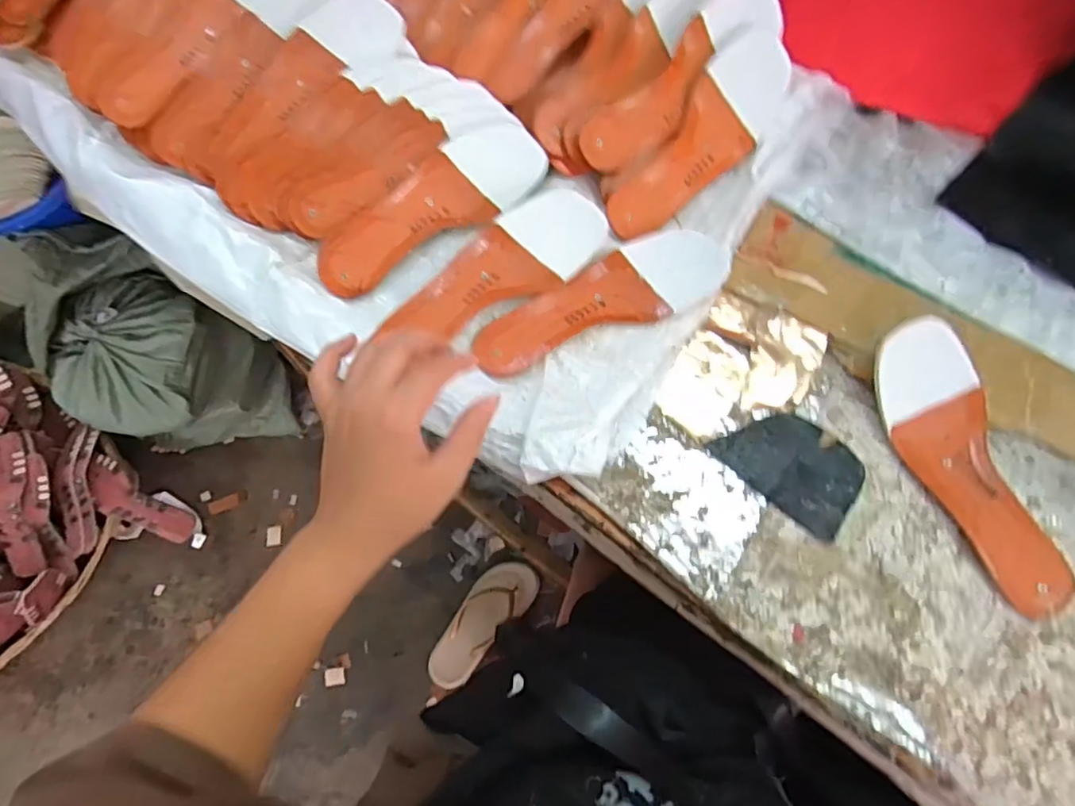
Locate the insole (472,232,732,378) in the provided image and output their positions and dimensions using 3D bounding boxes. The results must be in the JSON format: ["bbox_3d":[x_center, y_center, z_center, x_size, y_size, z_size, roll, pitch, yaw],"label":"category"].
[{"bbox_3d":[0.057,-0.087,0.518,0.233,0.019,0.076,-26,71,-9],"label":"insole"}]

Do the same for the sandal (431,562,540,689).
[{"bbox_3d":[-0.103,0.395,1.074,0.102,0.034,0.244,37,73,14],"label":"sandal"}]

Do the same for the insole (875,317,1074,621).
[{"bbox_3d":[0.333,0.044,0.459,0.074,0.023,0.232,-14,69,-5],"label":"insole"}]

